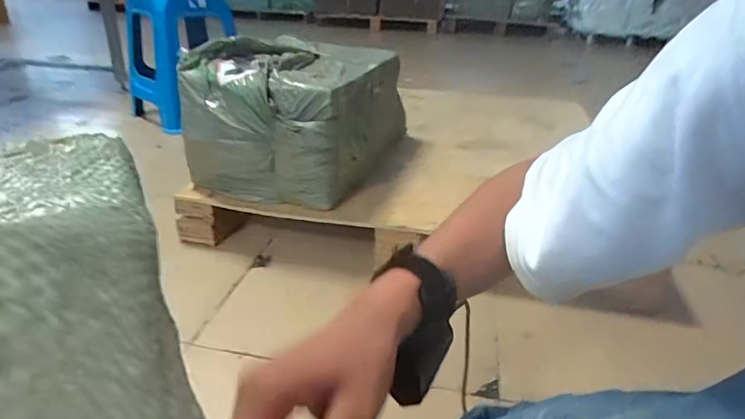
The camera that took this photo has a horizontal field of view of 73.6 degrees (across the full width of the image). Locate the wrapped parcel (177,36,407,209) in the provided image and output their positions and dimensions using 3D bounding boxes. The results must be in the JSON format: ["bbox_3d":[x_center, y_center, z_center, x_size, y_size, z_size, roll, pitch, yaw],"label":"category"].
[{"bbox_3d":[-0.159,-0.247,1.227,0.370,0.276,0.533,12,30,16],"label":"wrapped parcel"}]

